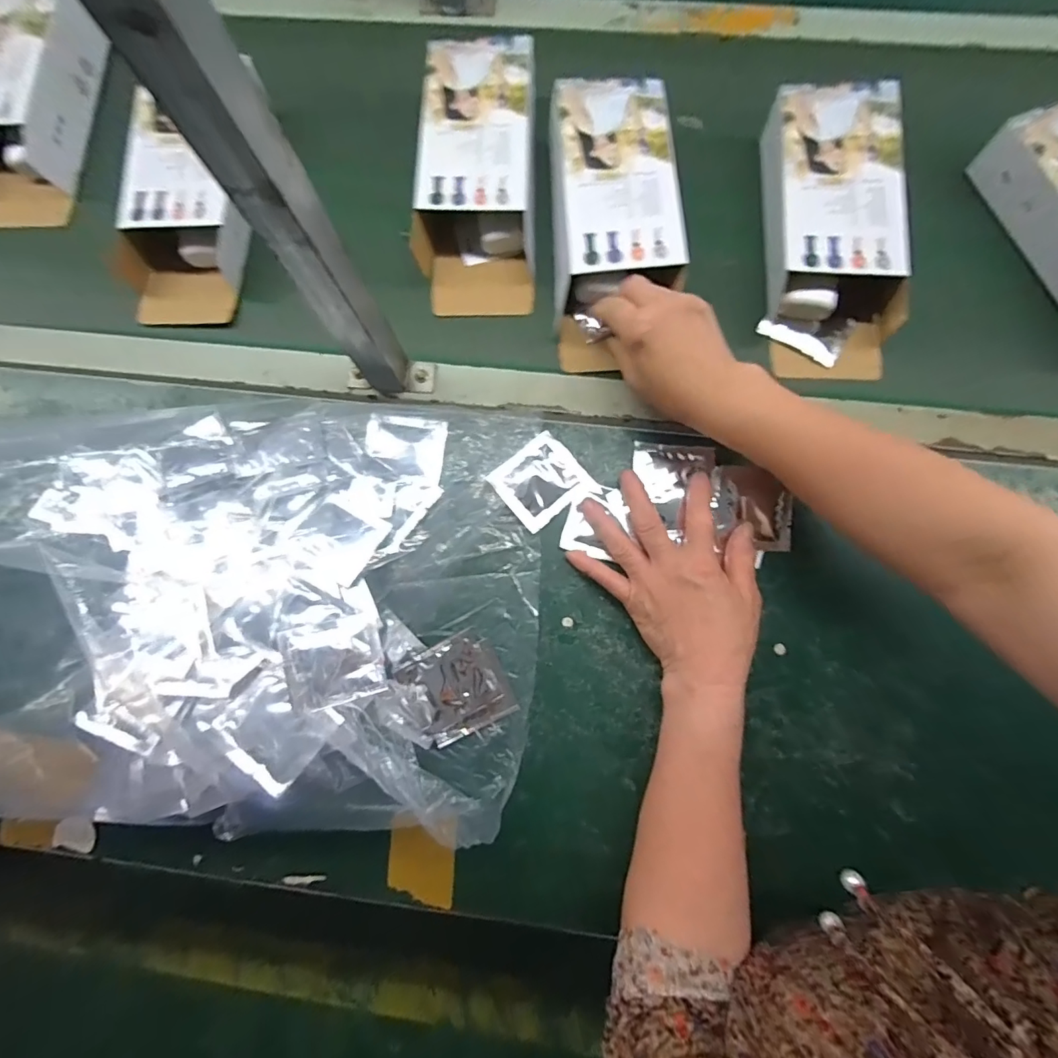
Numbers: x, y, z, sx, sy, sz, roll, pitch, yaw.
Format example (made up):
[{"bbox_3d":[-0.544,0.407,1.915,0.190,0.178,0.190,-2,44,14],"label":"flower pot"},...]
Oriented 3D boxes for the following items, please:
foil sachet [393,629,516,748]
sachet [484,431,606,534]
[{"bbox_3d":[-0.059,0.128,0.392,0.078,0.014,0.075,-27,78,-3],"label":"foil sachet"},{"bbox_3d":[0.012,-0.041,0.425,0.073,0.009,0.068,-39,79,-6],"label":"sachet"}]

